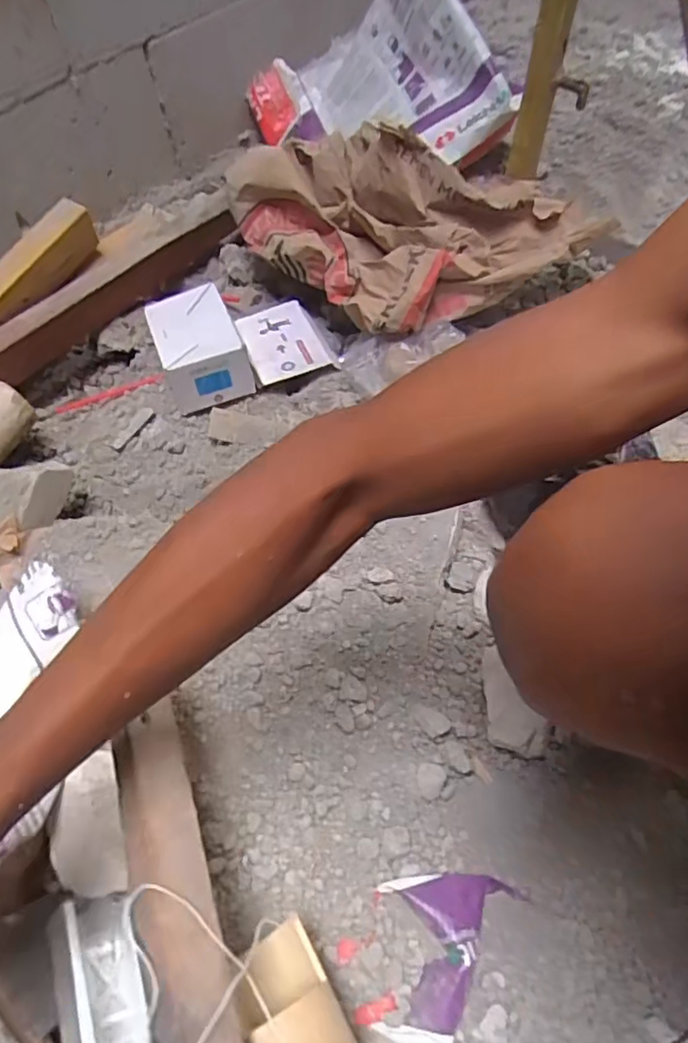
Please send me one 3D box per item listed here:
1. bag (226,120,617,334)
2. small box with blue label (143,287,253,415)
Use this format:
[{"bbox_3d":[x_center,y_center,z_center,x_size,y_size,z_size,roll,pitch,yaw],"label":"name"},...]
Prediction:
[{"bbox_3d":[0.084,-0.400,0.796,0.393,0.127,0.305,39,66,25],"label":"bag"},{"bbox_3d":[-0.187,-0.225,0.771,0.098,0.069,0.156,-20,57,-10],"label":"small box with blue label"}]

